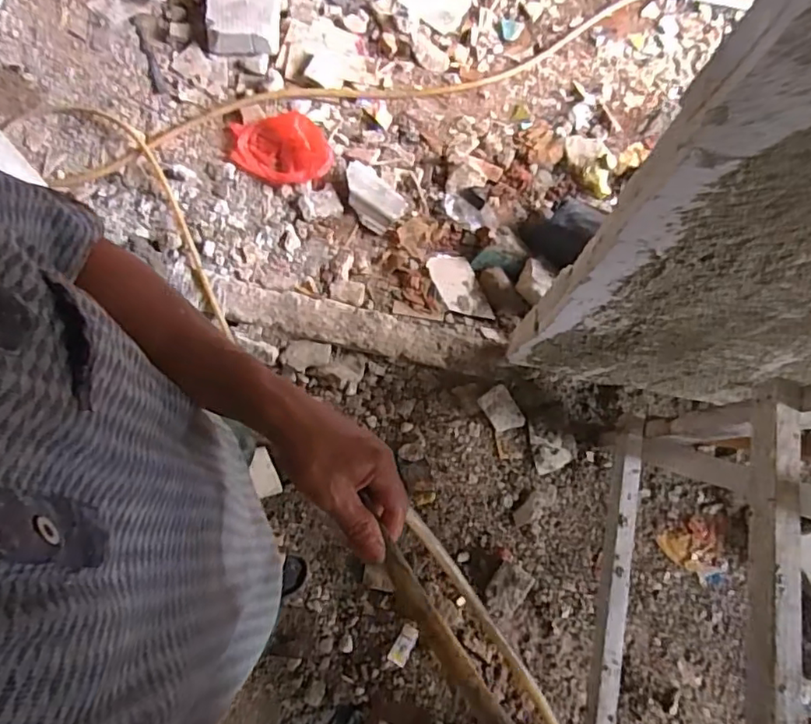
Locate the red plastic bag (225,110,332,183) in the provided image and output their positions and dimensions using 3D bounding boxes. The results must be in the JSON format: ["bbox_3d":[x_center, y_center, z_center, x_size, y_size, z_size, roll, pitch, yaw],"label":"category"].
[{"bbox_3d":[-0.349,-0.593,1.615,0.279,0.049,0.208,0,72,-6],"label":"red plastic bag"}]

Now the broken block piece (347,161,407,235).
[{"bbox_3d":[-0.098,-0.455,1.577,0.211,0.049,0.139,45,73,9],"label":"broken block piece"}]

